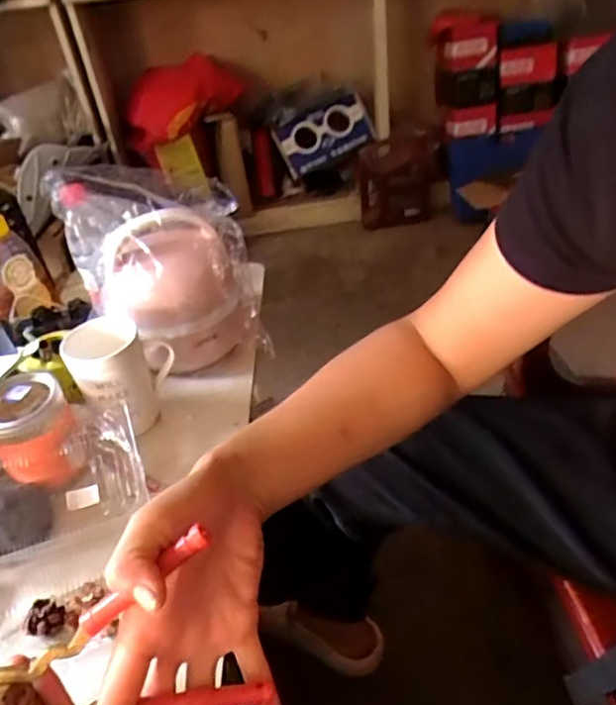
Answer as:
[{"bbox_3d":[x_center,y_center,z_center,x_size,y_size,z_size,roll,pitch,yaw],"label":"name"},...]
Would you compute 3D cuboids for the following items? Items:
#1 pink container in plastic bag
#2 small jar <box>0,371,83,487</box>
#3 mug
[{"bbox_3d":[-0.181,-0.118,0.758,0.216,0.247,0.192,-21,39,-17],"label":"pink container in plastic bag"},{"bbox_3d":[-0.289,0.082,0.617,0.080,0.087,0.091,-24,40,-21],"label":"small jar"},{"bbox_3d":[-0.212,0.026,0.677,0.106,0.127,0.085,-24,40,-21],"label":"mug"}]

